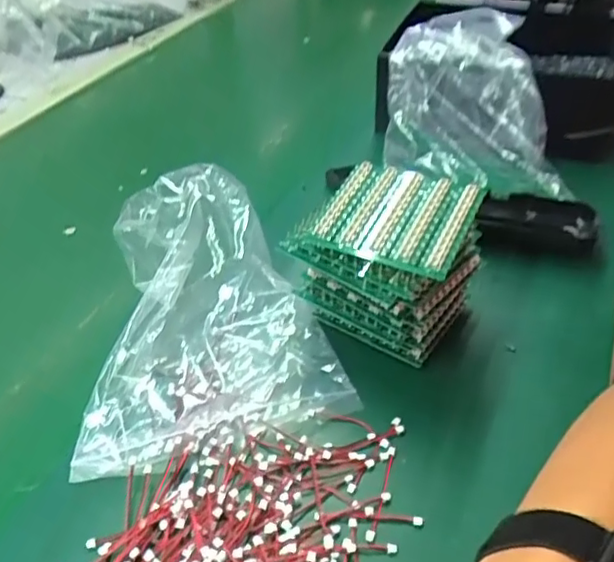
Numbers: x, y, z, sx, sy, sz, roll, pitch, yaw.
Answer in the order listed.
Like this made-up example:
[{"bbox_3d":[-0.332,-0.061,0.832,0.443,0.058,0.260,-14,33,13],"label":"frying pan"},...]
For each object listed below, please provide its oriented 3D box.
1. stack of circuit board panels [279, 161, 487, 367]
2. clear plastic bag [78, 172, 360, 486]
[{"bbox_3d":[0.049,-0.008,0.394,0.103,0.106,0.080,20,47,26],"label":"stack of circuit board panels"},{"bbox_3d":[-0.083,0.010,0.416,0.170,0.076,0.210,-16,42,-12],"label":"clear plastic bag"}]

